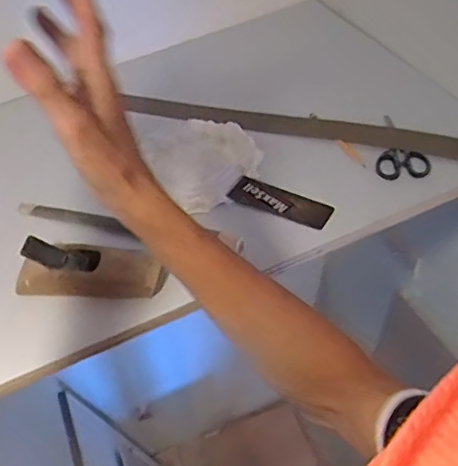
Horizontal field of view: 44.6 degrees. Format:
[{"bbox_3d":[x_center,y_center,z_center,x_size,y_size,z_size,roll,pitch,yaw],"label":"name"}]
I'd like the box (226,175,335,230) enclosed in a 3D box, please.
[{"bbox_3d":[0.065,-0.039,0.704,0.128,0.014,0.046,20,49,22],"label":"box"}]

